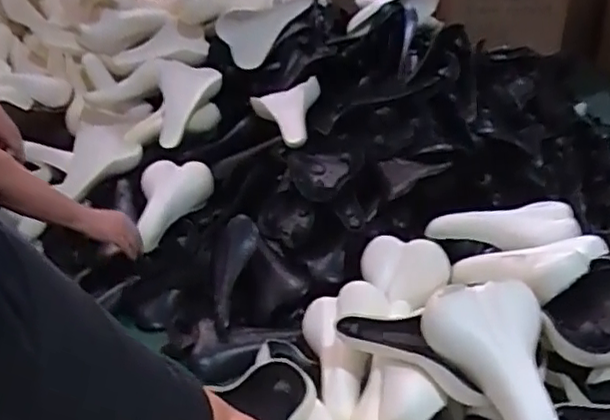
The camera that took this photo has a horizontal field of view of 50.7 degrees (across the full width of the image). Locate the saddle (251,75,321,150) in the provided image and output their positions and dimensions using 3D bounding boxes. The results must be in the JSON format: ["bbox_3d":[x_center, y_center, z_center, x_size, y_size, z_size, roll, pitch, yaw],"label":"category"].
[{"bbox_3d":[-0.042,-0.218,1.414,0.149,0.110,0.250,-2,26,-1],"label":"saddle"}]

